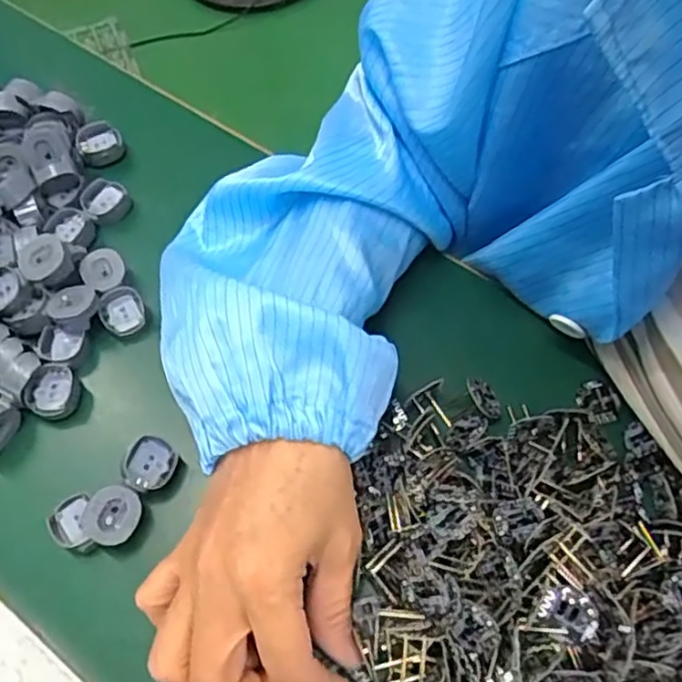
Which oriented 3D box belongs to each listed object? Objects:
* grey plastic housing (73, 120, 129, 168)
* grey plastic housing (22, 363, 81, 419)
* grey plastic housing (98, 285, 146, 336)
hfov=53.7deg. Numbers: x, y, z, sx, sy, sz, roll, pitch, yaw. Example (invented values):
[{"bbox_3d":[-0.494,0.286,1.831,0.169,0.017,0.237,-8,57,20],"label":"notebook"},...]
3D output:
[{"bbox_3d":[-0.161,-0.132,0.451,0.029,0.014,0.026,-27,65,-10],"label":"grey plastic housing"},{"bbox_3d":[-0.158,0.027,0.370,0.026,0.015,0.029,19,66,12],"label":"grey plastic housing"},{"bbox_3d":[-0.129,-0.018,0.395,0.026,0.010,0.027,-1,64,3],"label":"grey plastic housing"}]

